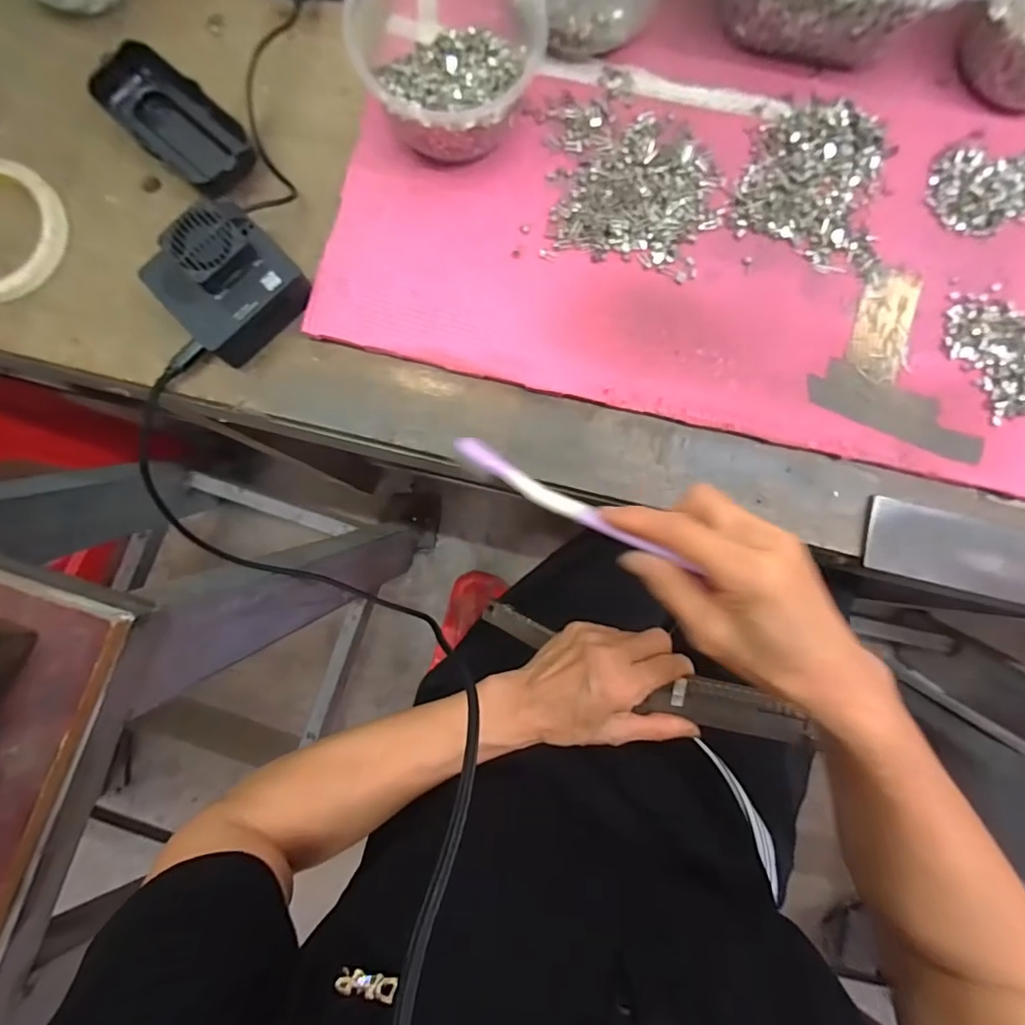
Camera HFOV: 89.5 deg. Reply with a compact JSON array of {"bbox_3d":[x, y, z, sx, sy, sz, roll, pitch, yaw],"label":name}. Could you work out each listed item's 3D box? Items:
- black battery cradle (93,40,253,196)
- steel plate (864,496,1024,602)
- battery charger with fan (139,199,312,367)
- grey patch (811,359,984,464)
[{"bbox_3d":[-0.228,-0.265,0.349,0.106,0.022,0.053,44,87,1],"label":"black battery cradle"},{"bbox_3d":[0.359,0.039,0.346,0.242,0.005,0.048,13,80,1],"label":"steel plate"},{"bbox_3d":[-0.182,-0.148,0.330,0.076,0.039,0.070,-41,88,-2],"label":"battery charger with fan"},{"bbox_3d":[0.260,-0.070,0.348,0.120,0.004,0.034,22,87,0],"label":"grey patch"}]

